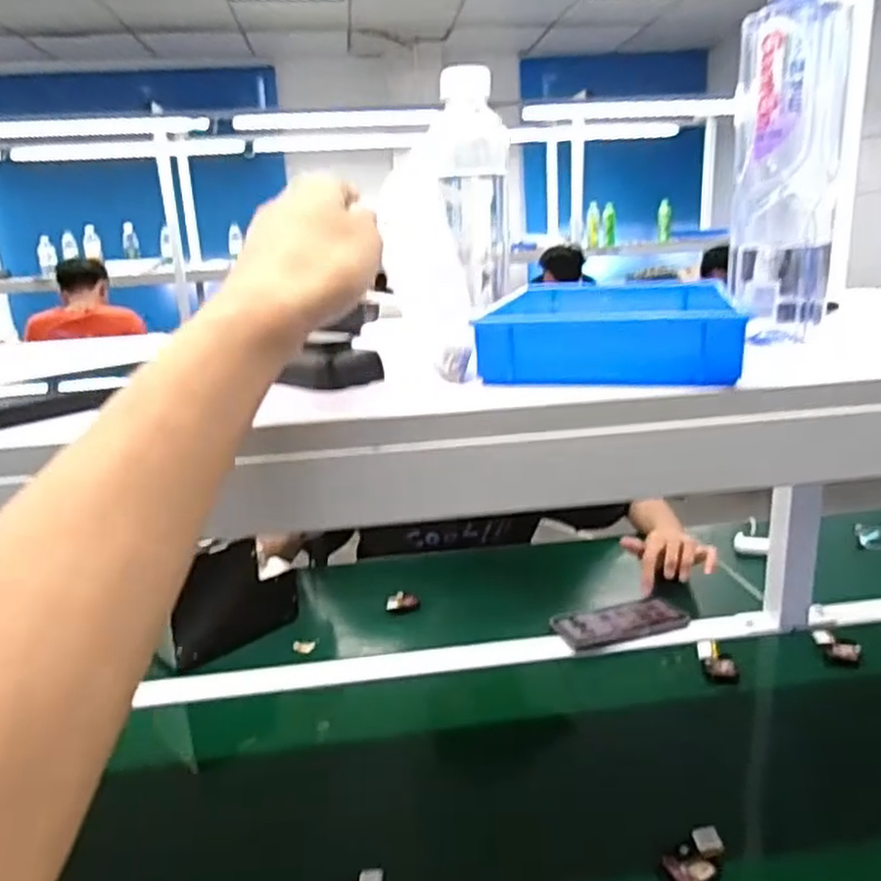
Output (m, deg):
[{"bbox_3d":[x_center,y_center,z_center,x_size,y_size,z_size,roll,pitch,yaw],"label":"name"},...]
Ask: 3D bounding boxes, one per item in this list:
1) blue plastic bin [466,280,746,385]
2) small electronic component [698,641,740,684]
[{"bbox_3d":[0.113,-0.073,0.468,0.136,0.036,0.199,2,17,16],"label":"blue plastic bin"},{"bbox_3d":[0.323,0.256,0.821,0.043,0.031,0.045,2,17,14],"label":"small electronic component"}]

